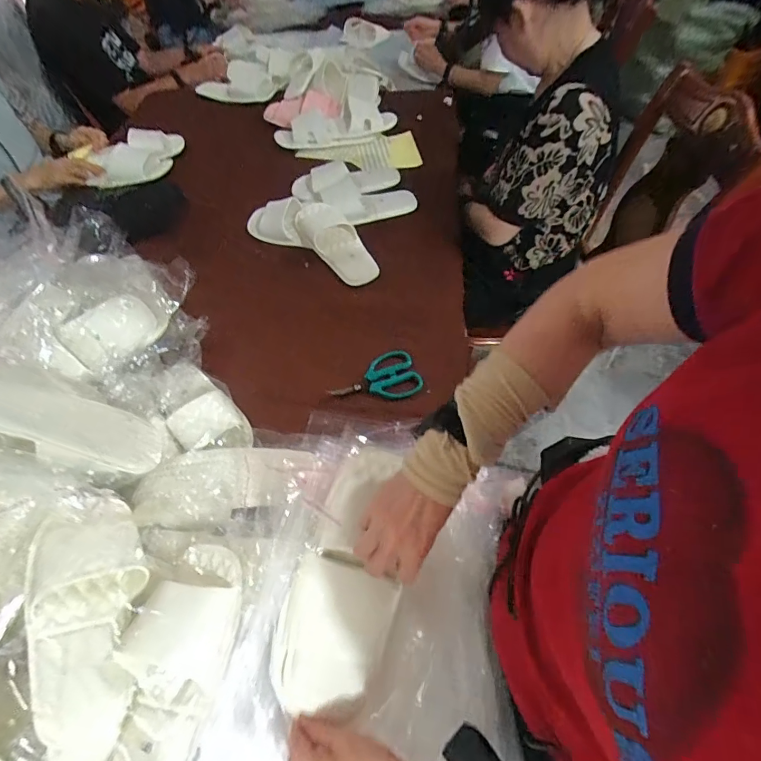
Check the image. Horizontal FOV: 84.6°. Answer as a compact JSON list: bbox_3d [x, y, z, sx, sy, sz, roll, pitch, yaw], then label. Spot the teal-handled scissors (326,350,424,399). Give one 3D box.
[{"bbox_3d":[-0.009,0.000,0.683,0.145,0.011,0.084,-16,56,-10],"label":"teal-handled scissors"}]

